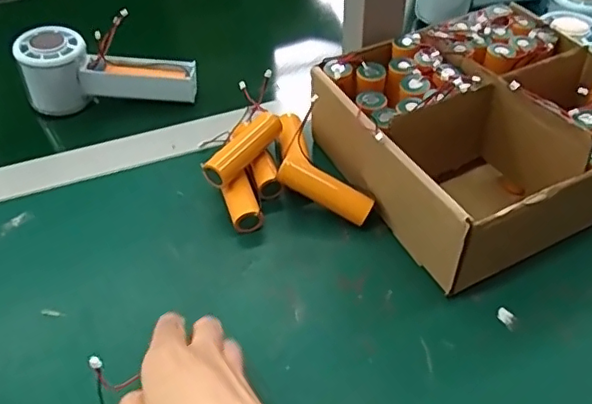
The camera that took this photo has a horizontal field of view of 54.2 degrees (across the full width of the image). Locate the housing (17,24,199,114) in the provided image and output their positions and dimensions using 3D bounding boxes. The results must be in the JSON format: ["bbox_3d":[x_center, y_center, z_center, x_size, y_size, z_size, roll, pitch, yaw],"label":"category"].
[{"bbox_3d":[-0.163,-0.115,0.511,0.143,0.061,0.045,2,47,3],"label":"housing"}]

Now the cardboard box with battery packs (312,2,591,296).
[{"bbox_3d":[0.136,-0.056,0.431,0.199,0.081,0.186,-21,50,-18],"label":"cardboard box with battery packs"}]

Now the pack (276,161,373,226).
[{"bbox_3d":[0.021,-0.009,0.410,0.069,0.018,0.015,28,51,1],"label":"pack"}]

